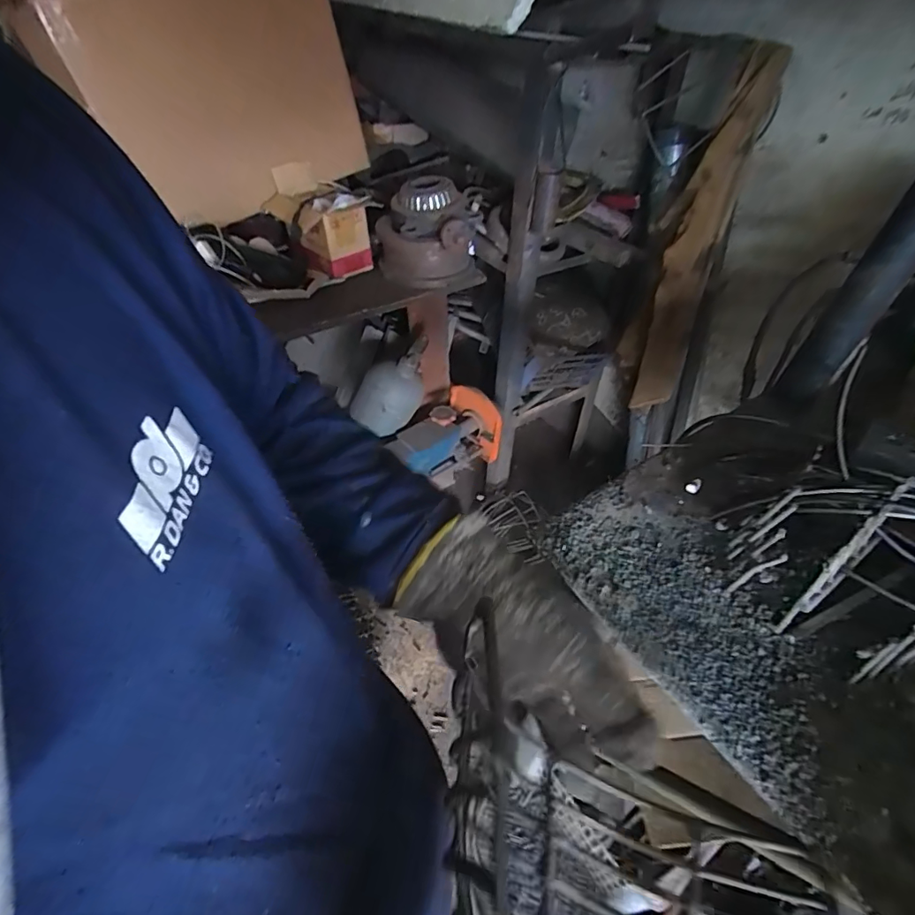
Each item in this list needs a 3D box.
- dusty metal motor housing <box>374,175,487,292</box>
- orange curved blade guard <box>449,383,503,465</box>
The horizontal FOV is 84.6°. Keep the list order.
[{"bbox_3d":[-0.061,-0.495,1.136,0.237,0.192,0.200,-4,45,-5],"label":"dusty metal motor housing"},{"bbox_3d":[0.066,-0.124,1.408,0.206,0.101,0.045,55,35,10],"label":"orange curved blade guard"}]

